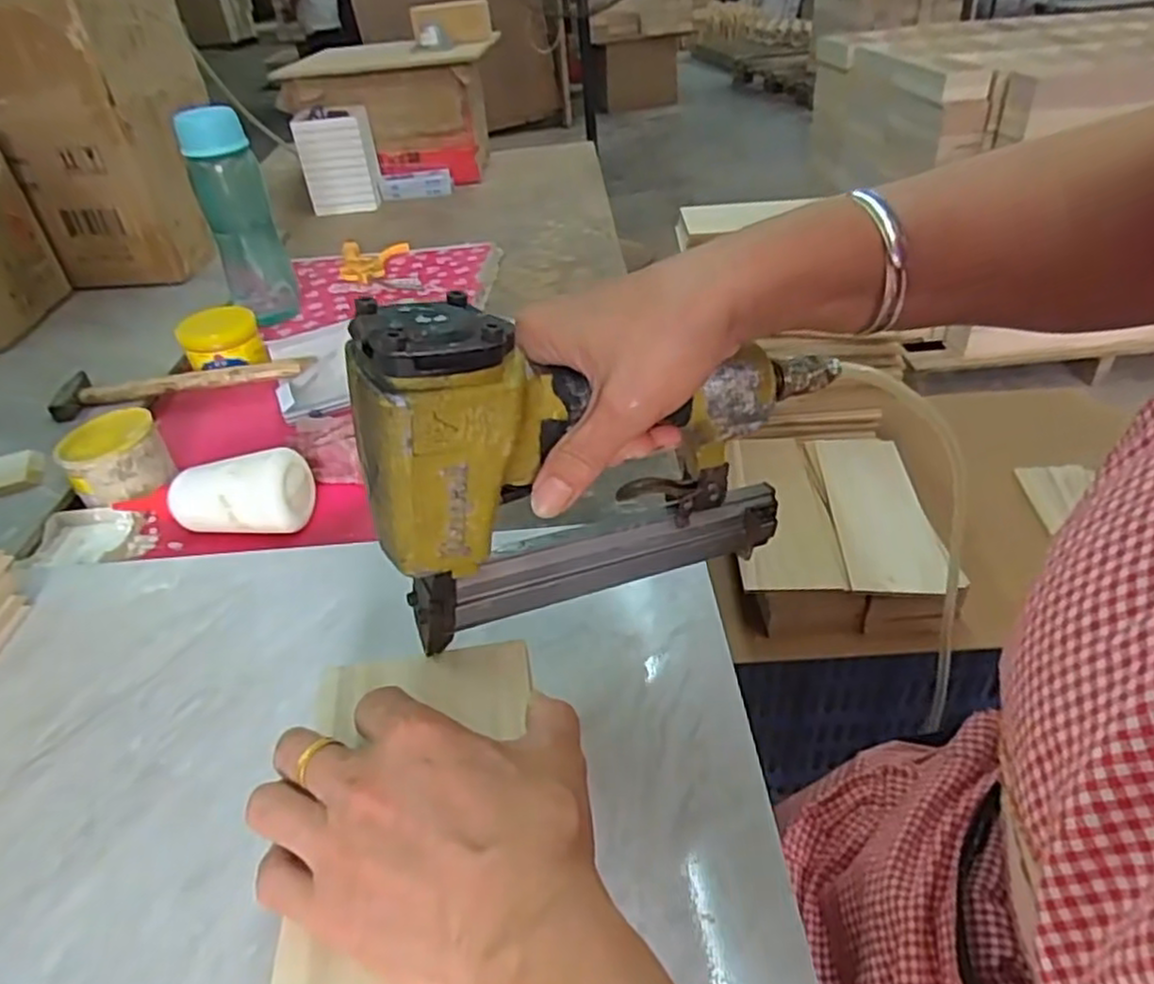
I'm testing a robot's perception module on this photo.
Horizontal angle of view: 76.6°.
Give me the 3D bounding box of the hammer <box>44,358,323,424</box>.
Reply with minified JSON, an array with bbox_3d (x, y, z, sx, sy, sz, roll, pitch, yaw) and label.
[{"bbox_3d":[-0.406,-0.117,0.761,0.249,0.020,0.072,-11,37,-6],"label":"hammer"}]

